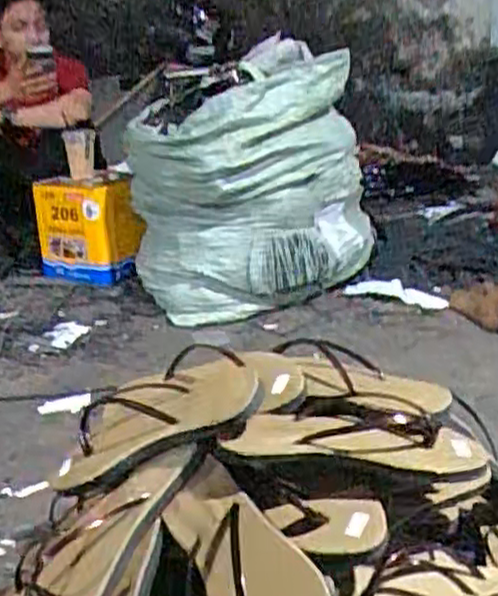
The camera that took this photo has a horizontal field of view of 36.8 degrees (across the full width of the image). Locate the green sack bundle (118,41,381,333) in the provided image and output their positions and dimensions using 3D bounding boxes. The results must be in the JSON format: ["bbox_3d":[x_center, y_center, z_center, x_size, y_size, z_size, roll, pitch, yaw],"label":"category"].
[{"bbox_3d":[-0.019,-0.246,1.736,0.451,0.549,0.515,-17,22,-36],"label":"green sack bundle"}]

